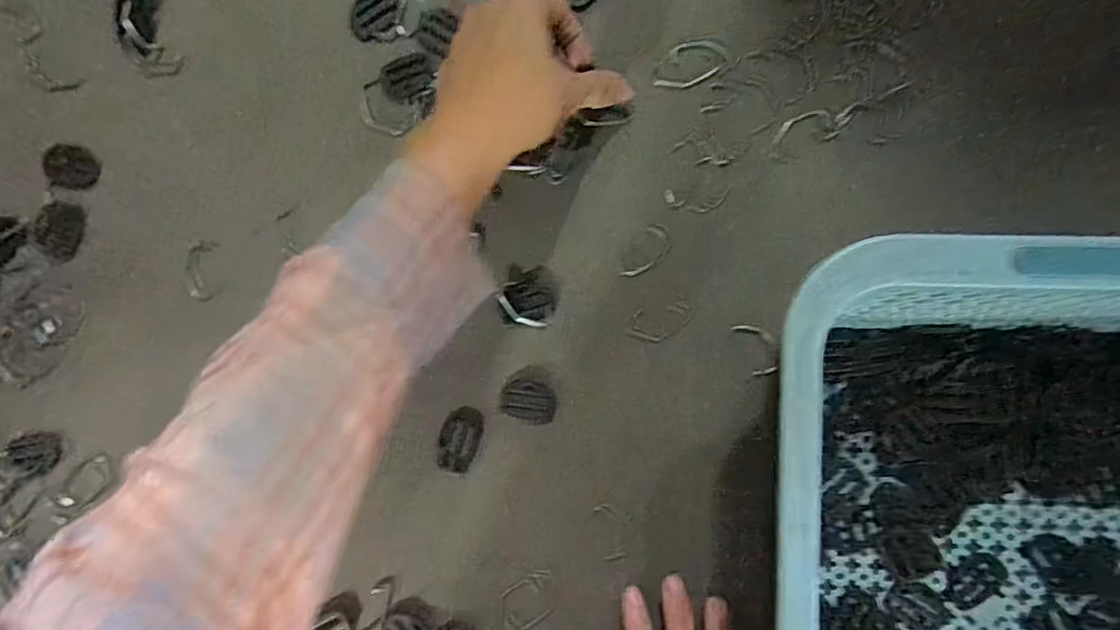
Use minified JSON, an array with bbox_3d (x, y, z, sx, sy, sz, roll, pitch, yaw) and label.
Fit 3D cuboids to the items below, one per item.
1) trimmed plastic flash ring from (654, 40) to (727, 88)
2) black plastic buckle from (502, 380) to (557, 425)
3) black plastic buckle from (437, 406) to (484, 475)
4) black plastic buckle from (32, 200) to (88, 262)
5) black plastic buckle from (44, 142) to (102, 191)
[{"bbox_3d":[0.076,-0.149,0.350,0.043,0.004,0.025,-17,89,4],"label":"trimmed plastic flash ring"},{"bbox_3d":[-0.019,0.053,0.359,0.032,0.004,0.026,4,91,4],"label":"black plastic buckle"},{"bbox_3d":[-0.061,0.076,0.361,0.024,0.004,0.041,15,92,4],"label":"black plastic buckle"},{"bbox_3d":[-0.319,-0.054,0.376,0.029,0.004,0.036,21,92,4],"label":"black plastic buckle"},{"bbox_3d":[-0.308,-0.094,0.373,0.033,0.005,0.027,21,92,4],"label":"black plastic buckle"}]

